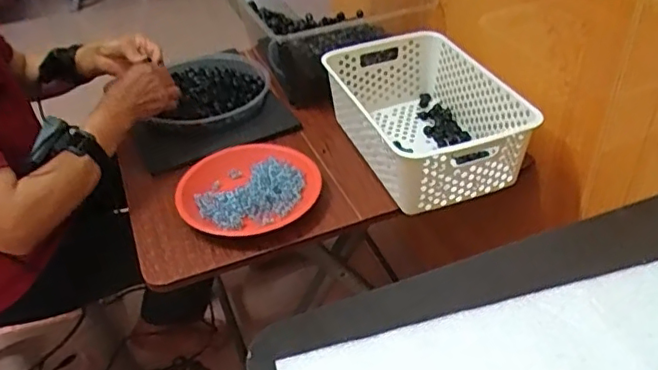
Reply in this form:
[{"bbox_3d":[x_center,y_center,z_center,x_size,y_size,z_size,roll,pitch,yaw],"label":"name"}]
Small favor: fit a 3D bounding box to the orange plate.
[{"bbox_3d":[-0.110,0.007,0.825,0.187,0.028,0.189,-3,40,3],"label":"orange plate"}]

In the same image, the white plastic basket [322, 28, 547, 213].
[{"bbox_3d":[0.138,-0.107,0.864,0.205,0.106,0.323,-15,40,-12],"label":"white plastic basket"}]

